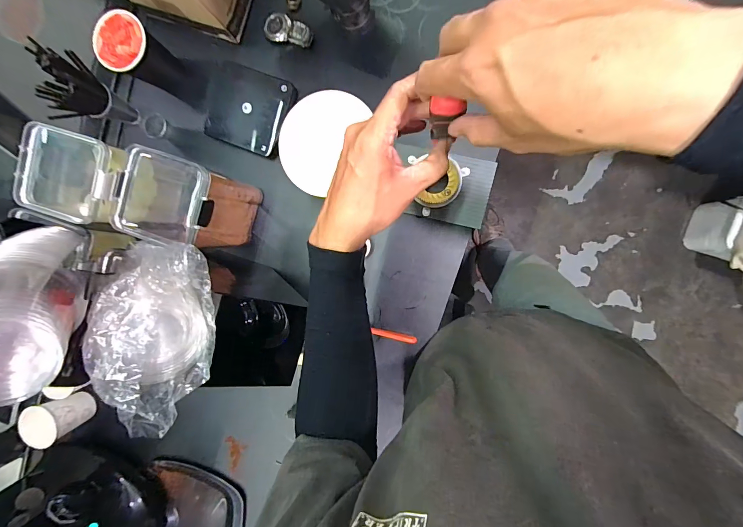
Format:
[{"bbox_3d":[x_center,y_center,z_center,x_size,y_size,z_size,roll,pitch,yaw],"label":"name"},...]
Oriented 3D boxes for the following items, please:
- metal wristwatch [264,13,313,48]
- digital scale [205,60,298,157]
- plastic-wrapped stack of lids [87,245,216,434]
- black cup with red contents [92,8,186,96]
[{"bbox_3d":[-0.128,-0.356,0.518,0.076,0.020,0.034,20,95,6],"label":"metal wristwatch"},{"bbox_3d":[-0.200,-0.245,0.541,0.139,0.019,0.117,22,96,6],"label":"digital scale"},{"bbox_3d":[-0.196,0.068,0.319,0.071,0.080,0.166,9,94,7],"label":"plastic-wrapped stack of lids"},{"bbox_3d":[-0.345,-0.313,0.519,0.078,0.097,0.073,0,93,8],"label":"black cup with red contents"}]

